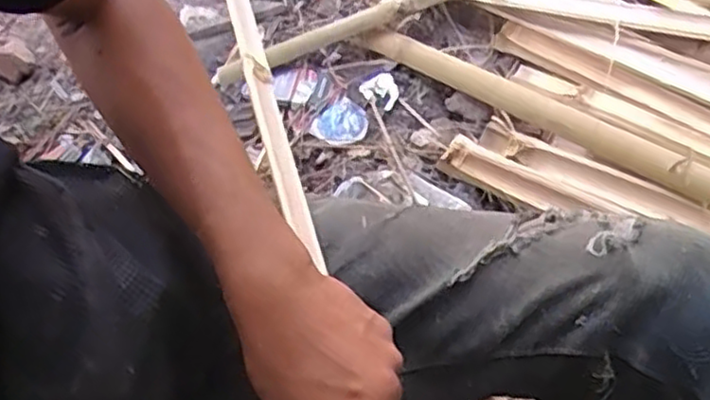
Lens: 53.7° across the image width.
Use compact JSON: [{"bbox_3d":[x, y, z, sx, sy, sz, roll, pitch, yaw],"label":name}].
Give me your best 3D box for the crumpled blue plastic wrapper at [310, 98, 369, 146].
[{"bbox_3d":[-0.017,-0.098,0.896,0.064,0.011,0.071,31,66,23],"label":"crumpled blue plastic wrapper"}]

